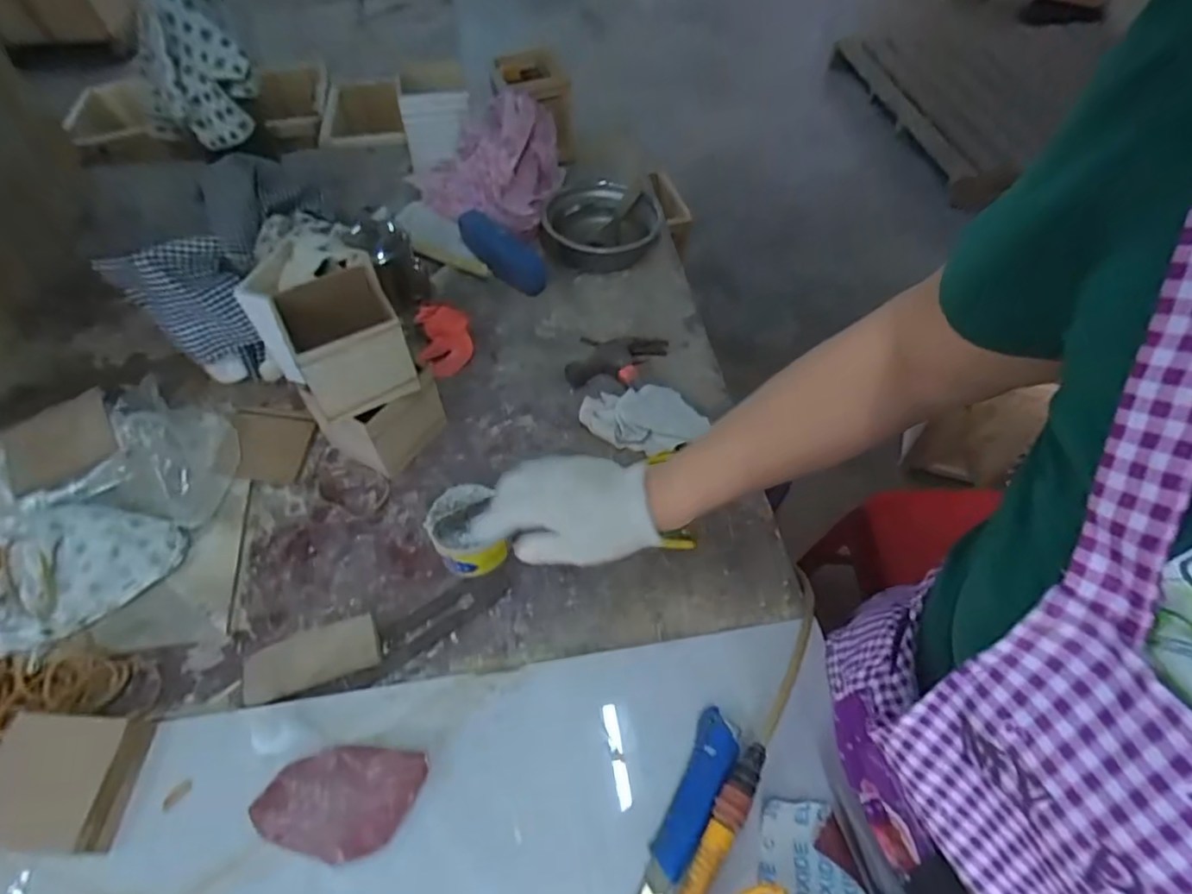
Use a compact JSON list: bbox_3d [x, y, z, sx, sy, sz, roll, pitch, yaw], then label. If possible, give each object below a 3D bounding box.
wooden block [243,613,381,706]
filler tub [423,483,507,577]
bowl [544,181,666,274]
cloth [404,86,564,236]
[{"bbox_3d":[-0.263,0.198,0.576,0.115,0.024,0.047,-19,57,-13],"label":"wooden block"},{"bbox_3d":[-0.133,0.088,0.633,0.068,0.055,0.082,-17,56,-11],"label":"filler tub"},{"bbox_3d":[0.004,-0.320,0.894,0.160,0.067,0.168,0,55,0],"label":"bowl"},{"bbox_3d":[-0.163,-0.414,0.921,0.231,0.130,0.180,-6,55,-4],"label":"cloth"}]

